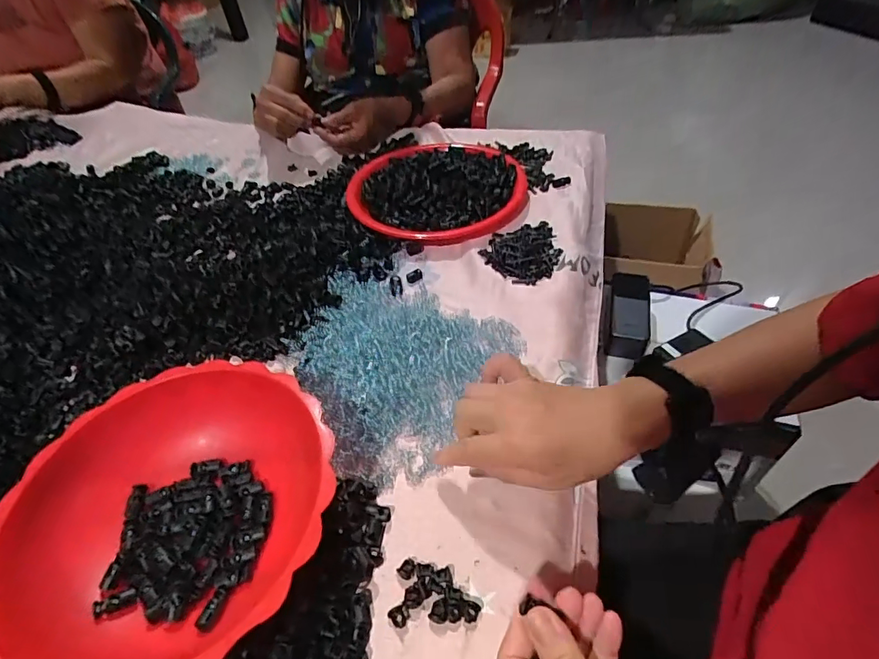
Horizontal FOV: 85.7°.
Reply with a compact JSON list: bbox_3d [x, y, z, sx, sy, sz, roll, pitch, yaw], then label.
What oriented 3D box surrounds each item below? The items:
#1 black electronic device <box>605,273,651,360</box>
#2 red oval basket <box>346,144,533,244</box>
[{"bbox_3d":[0.279,-0.024,0.704,0.056,0.048,0.137,10,48,14],"label":"black electronic device"},{"bbox_3d":[-0.003,-0.220,0.704,0.254,0.038,0.251,-2,47,4],"label":"red oval basket"}]

